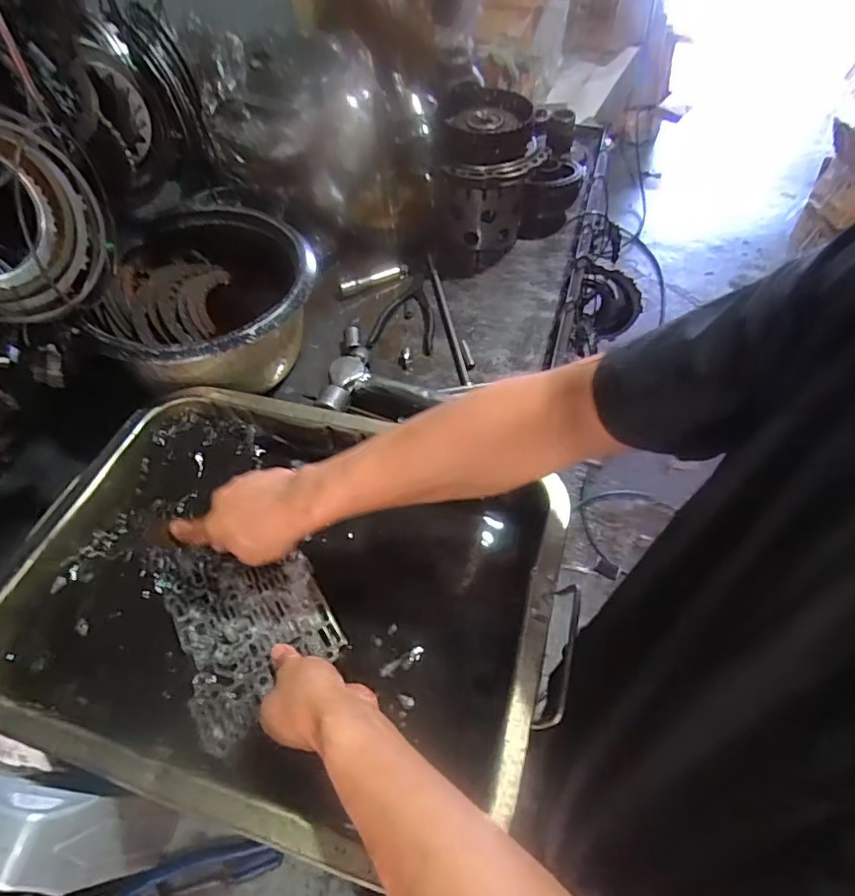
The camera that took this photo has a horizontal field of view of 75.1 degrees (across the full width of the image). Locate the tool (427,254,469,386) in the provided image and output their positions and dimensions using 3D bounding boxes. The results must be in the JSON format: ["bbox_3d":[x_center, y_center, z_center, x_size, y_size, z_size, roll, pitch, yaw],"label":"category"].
[{"bbox_3d":[0.027,-0.201,0.832,0.013,0.012,0.281,-9,55,-7],"label":"tool"}]

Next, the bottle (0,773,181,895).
[{"bbox_3d":[-0.278,0.278,0.407,0.125,0.214,0.058,7,55,5],"label":"bottle"}]

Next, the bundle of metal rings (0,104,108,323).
[{"bbox_3d":[-0.340,-0.183,0.436,0.034,0.157,0.154,11,18,37],"label":"bundle of metal rings"}]

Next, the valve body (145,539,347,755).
[{"bbox_3d":[-0.171,0.155,0.529,0.135,0.025,0.198,-25,61,-15],"label":"valve body"}]

